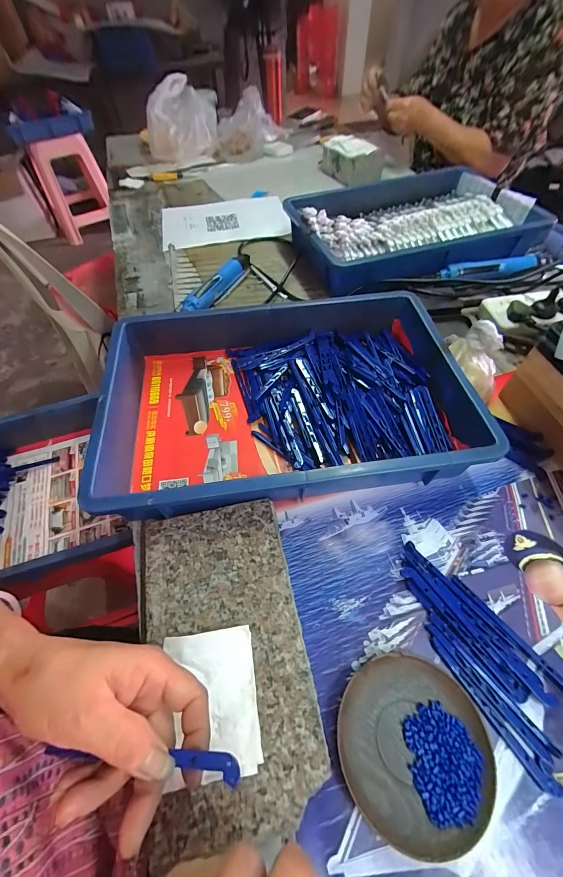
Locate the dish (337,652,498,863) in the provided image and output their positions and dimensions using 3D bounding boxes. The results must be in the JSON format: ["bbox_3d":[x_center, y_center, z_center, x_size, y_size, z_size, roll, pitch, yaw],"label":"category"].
[{"bbox_3d":[0.104,0.242,0.263,0.113,0.016,0.112,-1,56,2],"label":"dish"}]

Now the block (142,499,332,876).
[{"bbox_3d":[-0.051,0.180,0.297,0.133,0.024,0.240,-12,56,-6],"label":"block"}]

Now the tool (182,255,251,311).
[{"bbox_3d":[-0.113,-0.289,0.603,0.028,0.041,0.202,20,59,15],"label":"tool"}]

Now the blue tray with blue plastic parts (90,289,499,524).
[{"bbox_3d":[0.005,-0.056,0.425,0.421,0.084,0.290,-7,56,-3],"label":"blue tray with blue plastic parts"}]

